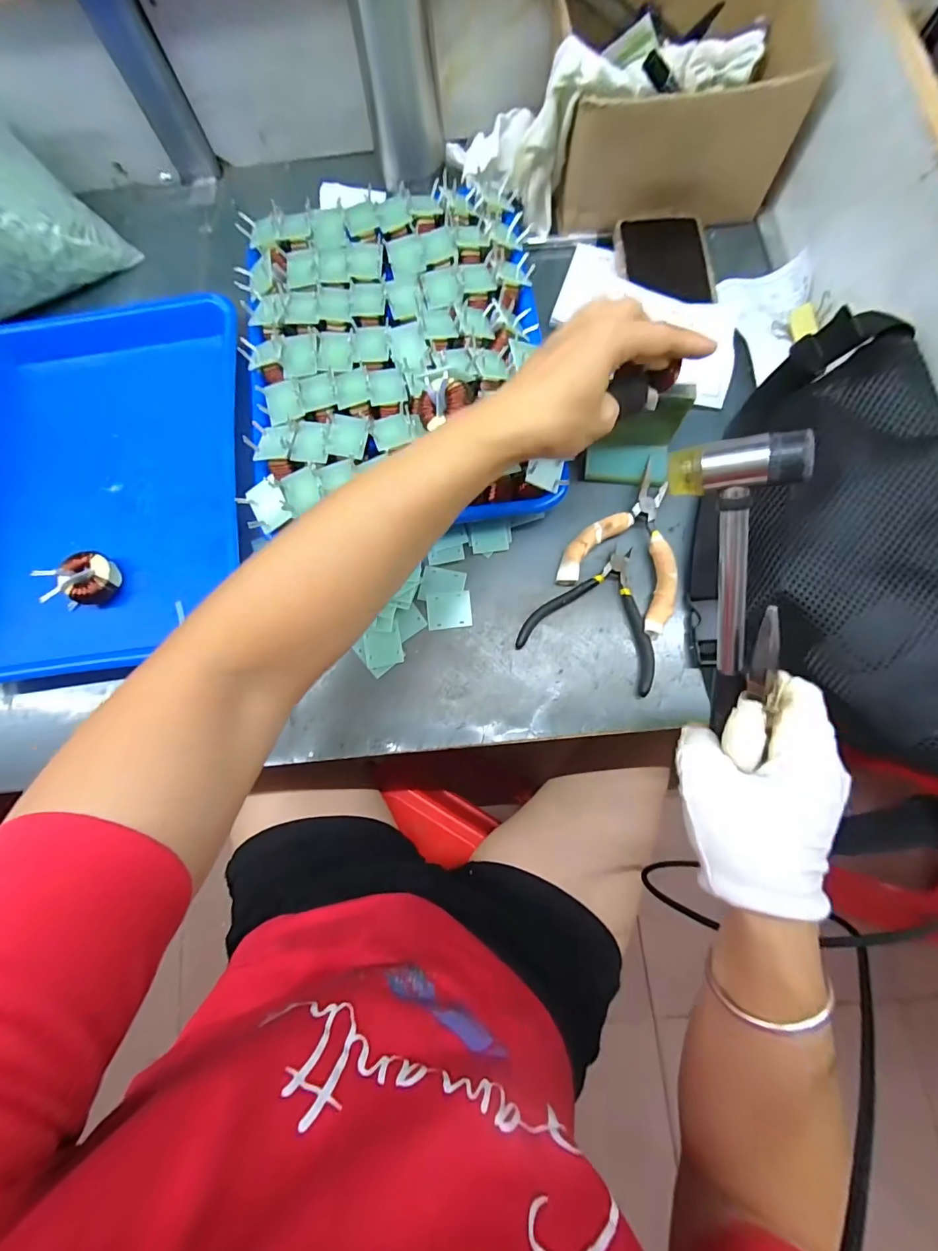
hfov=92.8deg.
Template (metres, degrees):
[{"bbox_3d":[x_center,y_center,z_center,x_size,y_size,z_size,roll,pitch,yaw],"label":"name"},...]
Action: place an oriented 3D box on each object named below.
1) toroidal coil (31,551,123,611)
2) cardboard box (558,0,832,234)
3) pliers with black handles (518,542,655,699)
[{"bbox_3d":[-0.310,-0.035,0.358,0.049,0.023,0.034,-21,78,-2],"label":"toroidal coil"},{"bbox_3d":[0.178,-0.463,0.387,0.199,0.083,0.169,-5,78,1],"label":"cardboard box"},{"bbox_3d":[0.103,-0.013,0.344,0.104,0.011,0.101,22,80,7],"label":"pliers with black handles"}]

